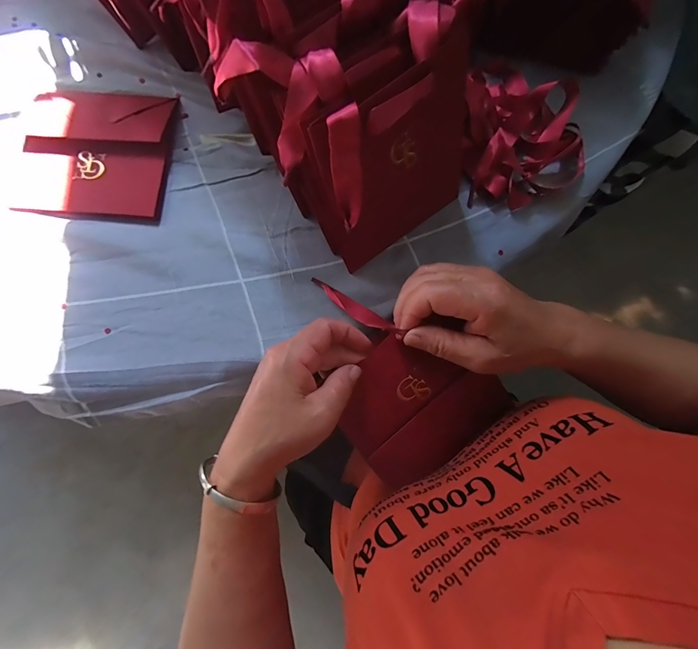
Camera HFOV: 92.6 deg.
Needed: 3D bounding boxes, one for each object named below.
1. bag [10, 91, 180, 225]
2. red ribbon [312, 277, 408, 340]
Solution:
[{"bbox_3d":[-0.243,-0.166,0.320,0.126,0.018,0.138,3,78,-1],"label":"bag"},{"bbox_3d":[0.006,-0.014,0.302,0.096,0.011,0.016,33,81,17],"label":"red ribbon"}]

